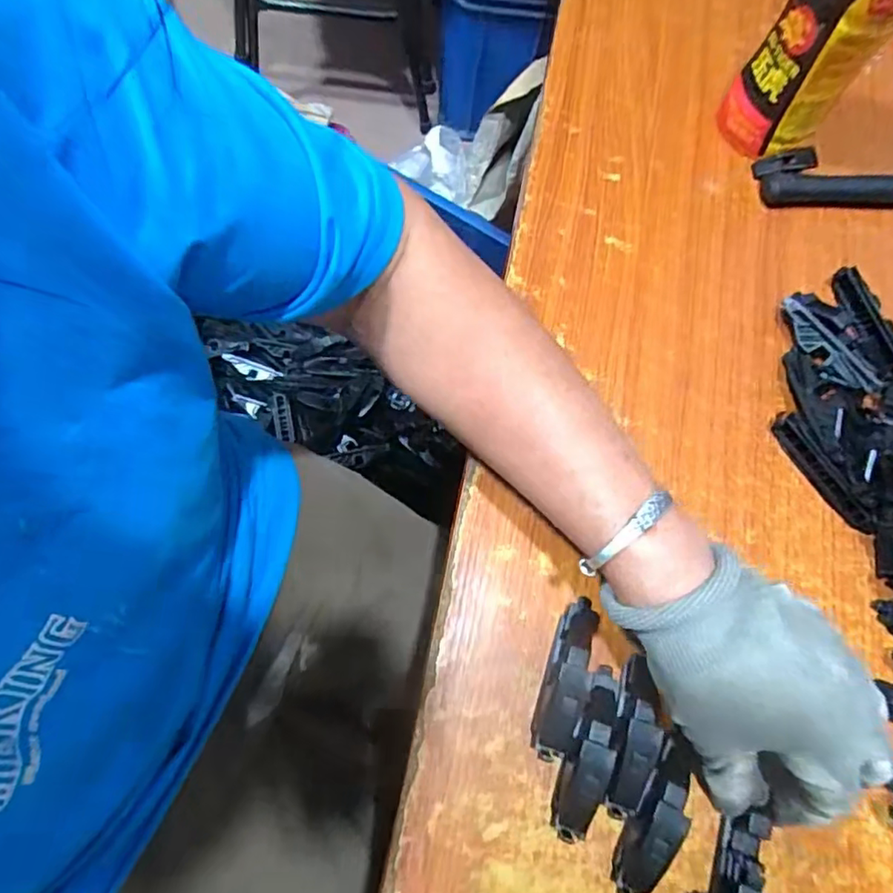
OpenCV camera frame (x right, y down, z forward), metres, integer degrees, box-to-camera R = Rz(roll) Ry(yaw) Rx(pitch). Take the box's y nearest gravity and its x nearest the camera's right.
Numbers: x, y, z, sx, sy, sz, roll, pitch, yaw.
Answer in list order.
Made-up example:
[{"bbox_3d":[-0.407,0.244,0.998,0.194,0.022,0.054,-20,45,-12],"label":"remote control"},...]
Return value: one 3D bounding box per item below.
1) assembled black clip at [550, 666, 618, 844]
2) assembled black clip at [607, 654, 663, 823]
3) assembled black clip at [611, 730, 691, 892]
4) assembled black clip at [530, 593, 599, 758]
[{"bbox_3d":[0.072,0.154,0.297,0.020,0.020,0.082,19,71,3],"label":"assembled black clip"},{"bbox_3d":[0.096,0.148,0.298,0.023,0.017,0.075,17,71,2],"label":"assembled black clip"},{"bbox_3d":[0.103,0.183,0.289,0.021,0.021,0.076,31,72,7],"label":"assembled black clip"},{"bbox_3d":[0.063,0.121,0.309,0.021,0.019,0.082,19,71,3],"label":"assembled black clip"}]

